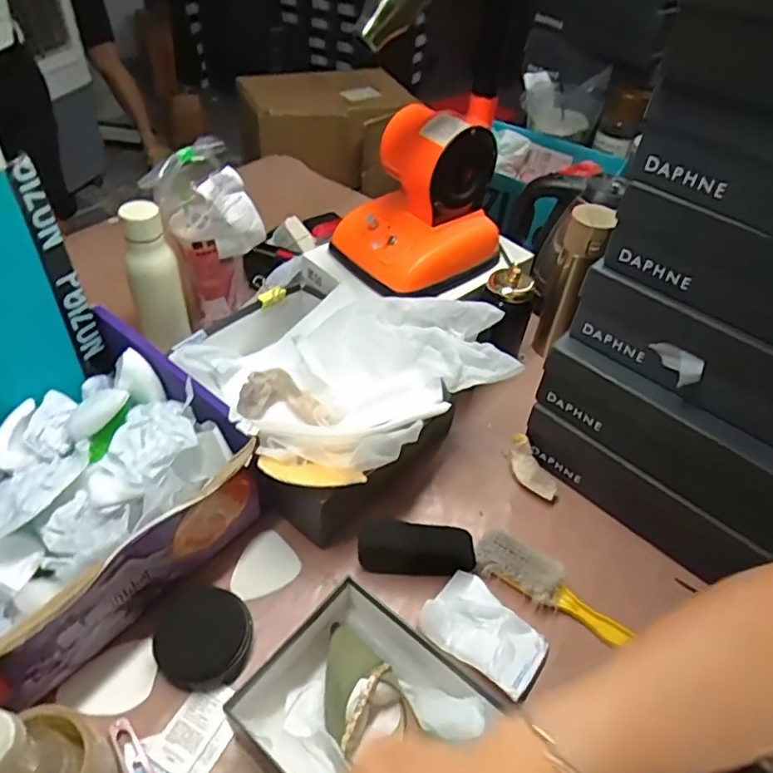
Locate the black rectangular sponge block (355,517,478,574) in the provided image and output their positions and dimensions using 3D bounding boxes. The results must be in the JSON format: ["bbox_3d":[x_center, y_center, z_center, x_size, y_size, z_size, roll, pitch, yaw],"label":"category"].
[{"bbox_3d":[0.033,0.182,0.661,0.124,0.064,0.034,4,46,-3],"label":"black rectangular sponge block"}]

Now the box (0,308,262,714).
[{"bbox_3d":[-0.366,0.130,0.594,0.295,0.136,0.397,34,52,24],"label":"box"}]

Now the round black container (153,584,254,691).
[{"bbox_3d":[-0.182,0.250,0.594,0.091,0.024,0.091,3,46,-3],"label":"round black container"}]

